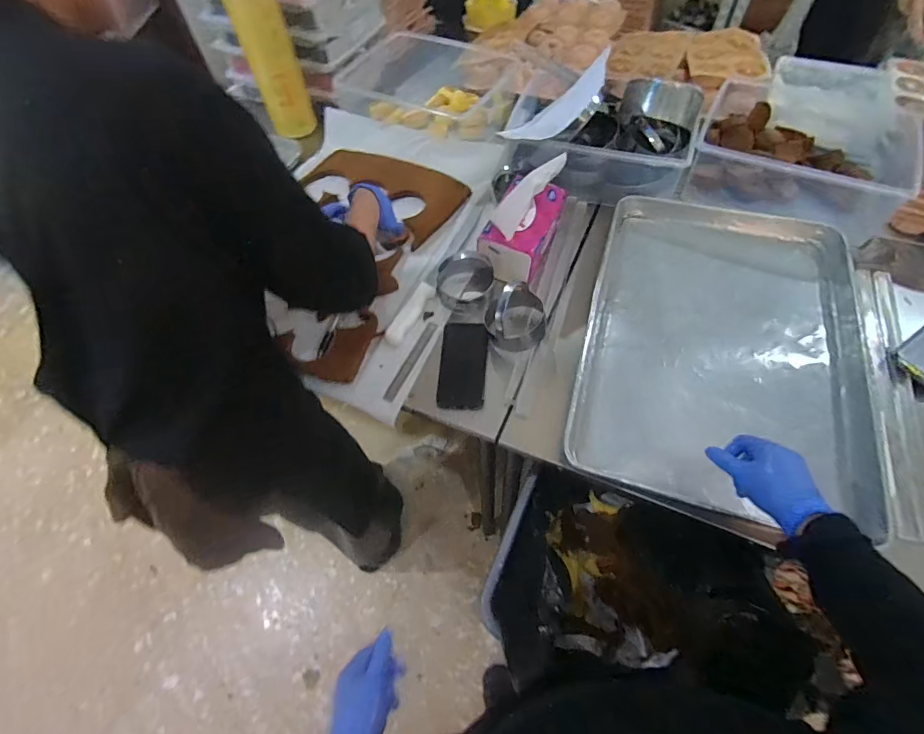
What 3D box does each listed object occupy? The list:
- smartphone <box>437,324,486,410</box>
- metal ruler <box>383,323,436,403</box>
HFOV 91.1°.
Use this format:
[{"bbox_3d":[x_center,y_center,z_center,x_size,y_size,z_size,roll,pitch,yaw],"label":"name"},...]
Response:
[{"bbox_3d":[0.001,-0.003,0.747,0.074,0.007,0.145,1,73,5],"label":"smartphone"},{"bbox_3d":[-0.089,-0.011,0.779,0.019,0.009,0.165,21,62,16],"label":"metal ruler"}]

